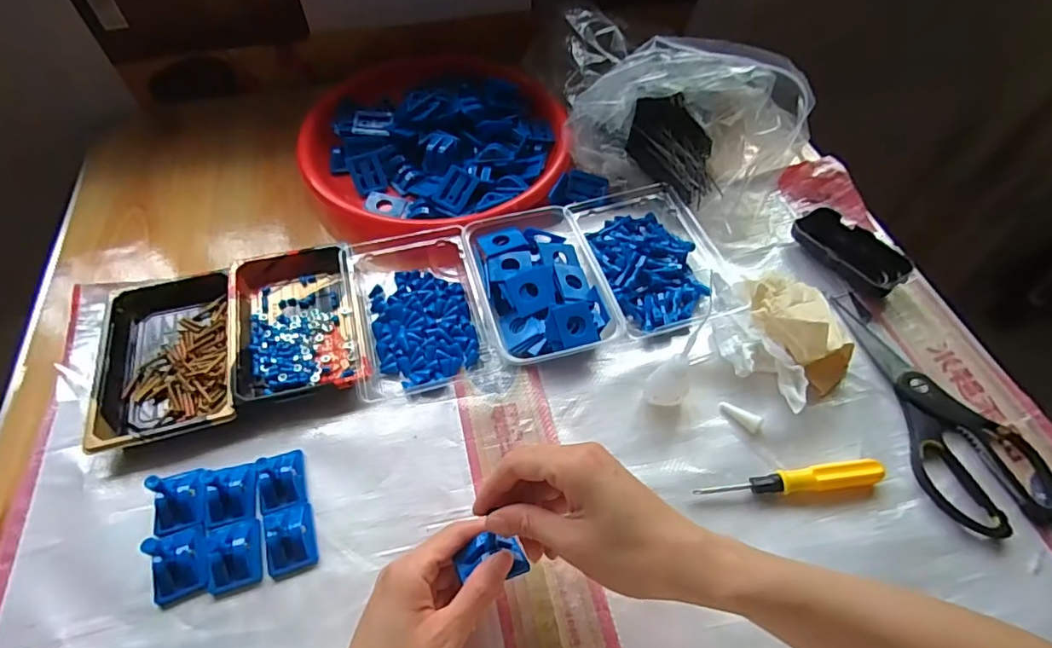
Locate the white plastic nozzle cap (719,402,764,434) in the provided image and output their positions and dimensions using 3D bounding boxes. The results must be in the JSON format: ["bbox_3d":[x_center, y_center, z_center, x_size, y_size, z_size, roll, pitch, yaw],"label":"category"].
[{"bbox_3d":[0.177,0.074,0.445,0.035,0.009,0.014,38,63,23],"label":"white plastic nozzle cap"}]

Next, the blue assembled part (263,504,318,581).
[{"bbox_3d":[-0.168,0.151,0.383,0.033,0.019,0.045,-14,57,-10],"label":"blue assembled part"}]

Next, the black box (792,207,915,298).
[{"bbox_3d":[0.314,-0.069,0.532,0.047,0.031,0.106,-29,60,-19],"label":"black box"}]

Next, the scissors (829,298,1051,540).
[{"bbox_3d":[0.341,0.063,0.450,0.097,0.011,0.209,-7,56,-5],"label":"scissors"}]

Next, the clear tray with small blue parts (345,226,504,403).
[{"bbox_3d":[-0.101,-0.021,0.497,0.118,0.030,0.170,-15,57,-10],"label":"clear tray with small blue parts"}]

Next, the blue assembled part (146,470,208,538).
[{"bbox_3d":[-0.253,0.123,0.388,0.037,0.041,0.045,-10,56,-7],"label":"blue assembled part"}]

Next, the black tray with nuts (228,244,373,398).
[{"bbox_3d":[-0.204,-0.006,0.486,0.106,0.027,0.163,-13,57,-10],"label":"black tray with nuts"}]

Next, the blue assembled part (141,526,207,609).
[{"bbox_3d":[-0.237,0.158,0.363,0.032,0.040,0.044,-11,56,-8],"label":"blue assembled part"}]

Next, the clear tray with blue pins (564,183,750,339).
[{"bbox_3d":[0.119,-0.073,0.530,0.126,0.031,0.182,-15,57,-10],"label":"clear tray with blue pins"}]

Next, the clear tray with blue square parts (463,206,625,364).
[{"bbox_3d":[0.011,-0.036,0.503,0.106,0.033,0.161,-13,57,-9],"label":"clear tray with blue square parts"}]

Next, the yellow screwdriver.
[{"bbox_3d":[0.198,0.119,0.408,0.139,0.016,0.018,-5,56,-4],"label":"yellow screwdriver"}]

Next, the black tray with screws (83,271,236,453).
[{"bbox_3d":[-0.306,0.024,0.466,0.105,0.023,0.163,-14,57,-10],"label":"black tray with screws"}]

